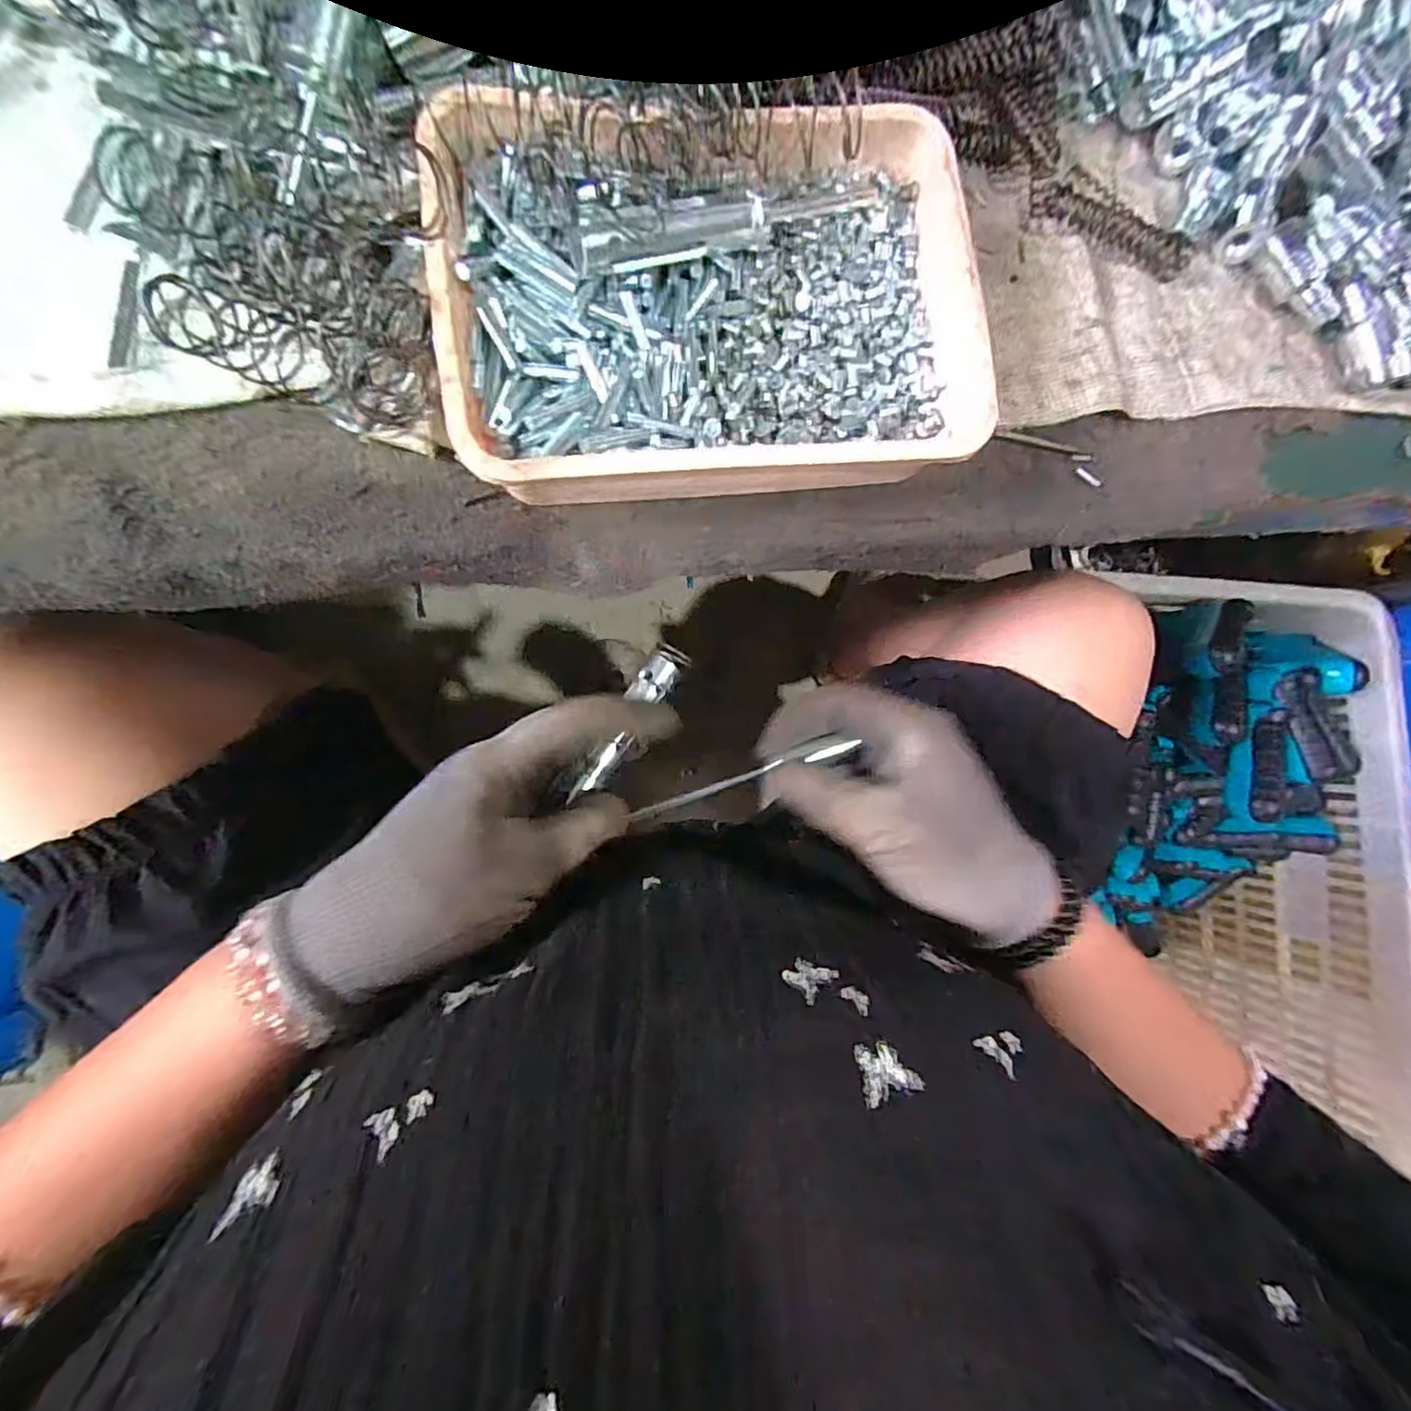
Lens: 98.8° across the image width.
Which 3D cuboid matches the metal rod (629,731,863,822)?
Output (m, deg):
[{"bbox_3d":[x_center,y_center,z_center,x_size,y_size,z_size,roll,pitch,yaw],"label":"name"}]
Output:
[{"bbox_3d":[0.019,0.033,0.274,0.106,0.004,0.009,-18,96,-3],"label":"metal rod"}]

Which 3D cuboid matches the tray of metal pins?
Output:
[{"bbox_3d":[0.004,-0.154,0.229,0.195,0.043,0.142,-9,94,-8],"label":"tray of metal pins"}]

